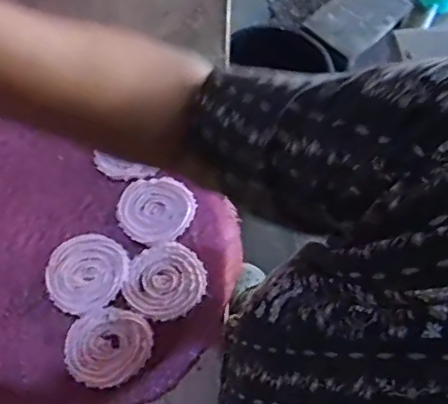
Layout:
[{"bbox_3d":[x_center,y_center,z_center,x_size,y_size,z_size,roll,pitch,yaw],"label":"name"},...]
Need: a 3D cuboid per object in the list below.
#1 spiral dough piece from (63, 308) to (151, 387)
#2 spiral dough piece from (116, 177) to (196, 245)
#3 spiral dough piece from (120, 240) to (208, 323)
[{"bbox_3d":[-0.112,0.139,0.556,0.081,0.007,0.071,-22,69,-10],"label":"spiral dough piece"},{"bbox_3d":[-0.074,0.007,0.616,0.081,0.021,0.074,0,66,-1],"label":"spiral dough piece"},{"bbox_3d":[-0.060,0.081,0.588,0.080,0.006,0.076,-30,70,-13],"label":"spiral dough piece"}]

